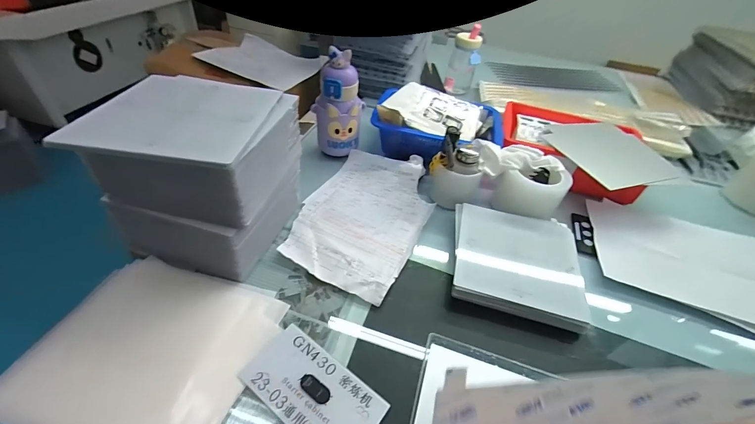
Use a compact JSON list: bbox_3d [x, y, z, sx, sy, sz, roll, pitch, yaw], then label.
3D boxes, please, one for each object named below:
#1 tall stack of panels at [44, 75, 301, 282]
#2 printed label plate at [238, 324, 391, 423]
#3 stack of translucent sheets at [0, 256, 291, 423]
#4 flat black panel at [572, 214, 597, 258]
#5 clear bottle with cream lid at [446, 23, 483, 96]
[{"bbox_3d":[-0.225,-0.050,0.450,0.182,0.193,0.187,12,43,4],"label":"tall stack of panels"},{"bbox_3d":[-0.069,0.193,0.353,0.148,0.004,0.080,30,47,22],"label":"printed label plate"},{"bbox_3d":[-0.254,0.148,0.368,0.234,0.010,0.212,18,44,11],"label":"stack of translucent sheets"},{"bbox_3d":[0.366,0.041,0.580,0.030,0.008,0.110,1,40,27],"label":"flat black panel"},{"bbox_3d":[0.250,-0.432,0.949,0.076,0.179,0.068,7,43,-1],"label":"clear bottle with cream lid"}]

